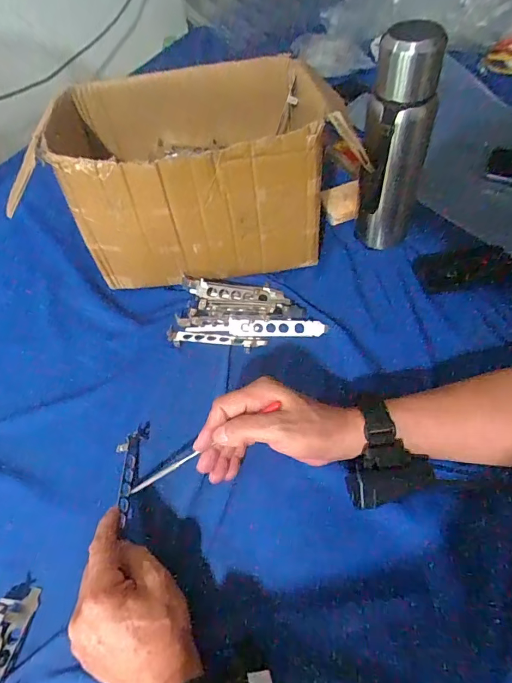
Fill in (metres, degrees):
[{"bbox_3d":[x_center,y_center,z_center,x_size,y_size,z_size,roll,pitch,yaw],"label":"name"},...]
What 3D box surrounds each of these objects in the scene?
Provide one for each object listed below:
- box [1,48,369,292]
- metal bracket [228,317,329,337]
[{"bbox_3d":[-0.062,-0.214,0.550,0.357,0.198,0.229,-2,54,4],"label":"box"},{"bbox_3d":[0.025,-0.017,0.513,0.119,0.006,0.023,2,75,4],"label":"metal bracket"}]

